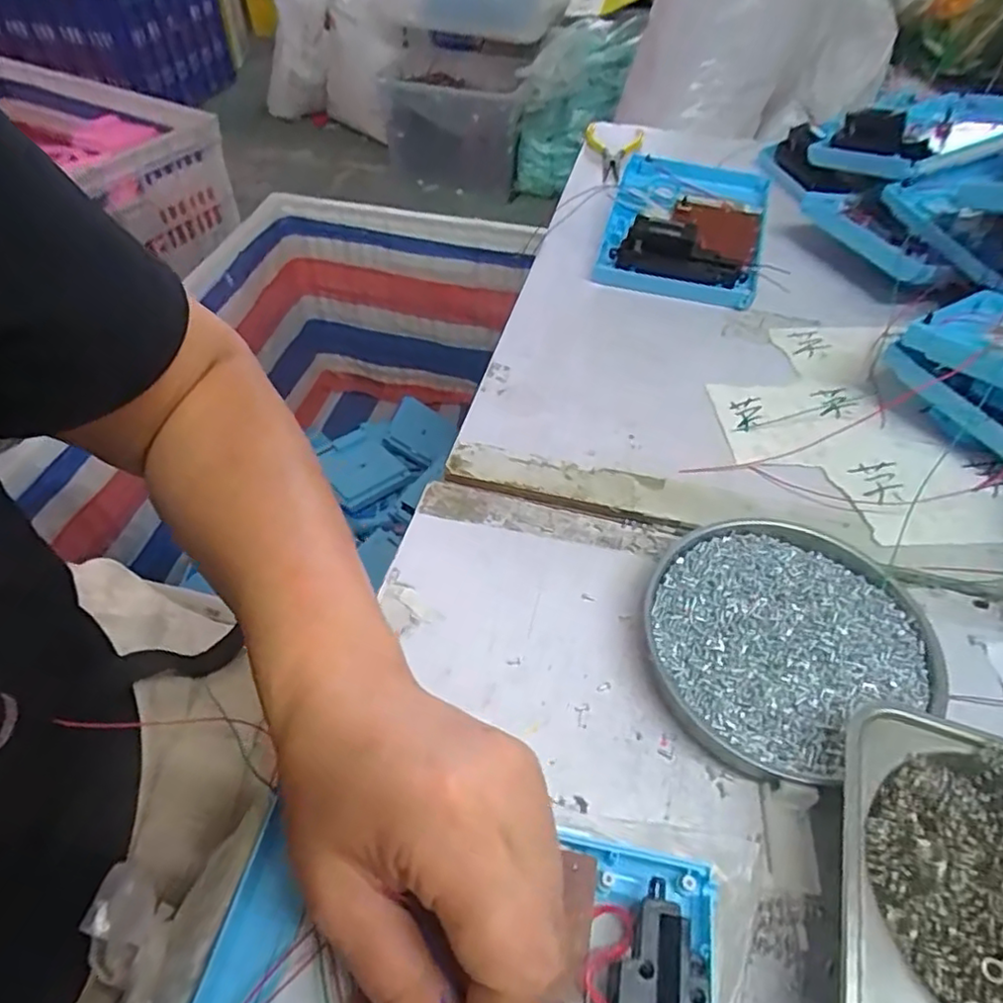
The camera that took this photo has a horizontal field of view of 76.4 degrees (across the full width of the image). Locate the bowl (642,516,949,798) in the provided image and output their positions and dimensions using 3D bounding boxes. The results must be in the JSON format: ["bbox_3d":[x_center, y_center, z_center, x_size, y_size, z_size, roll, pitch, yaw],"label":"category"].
[{"bbox_3d":[0.139,0.067,0.322,0.131,0.022,0.125,0,50,0],"label":"bowl"}]

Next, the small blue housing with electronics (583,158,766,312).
[{"bbox_3d":[0.160,-0.242,0.558,0.132,0.043,0.170,14,51,10],"label":"small blue housing with electronics"}]

